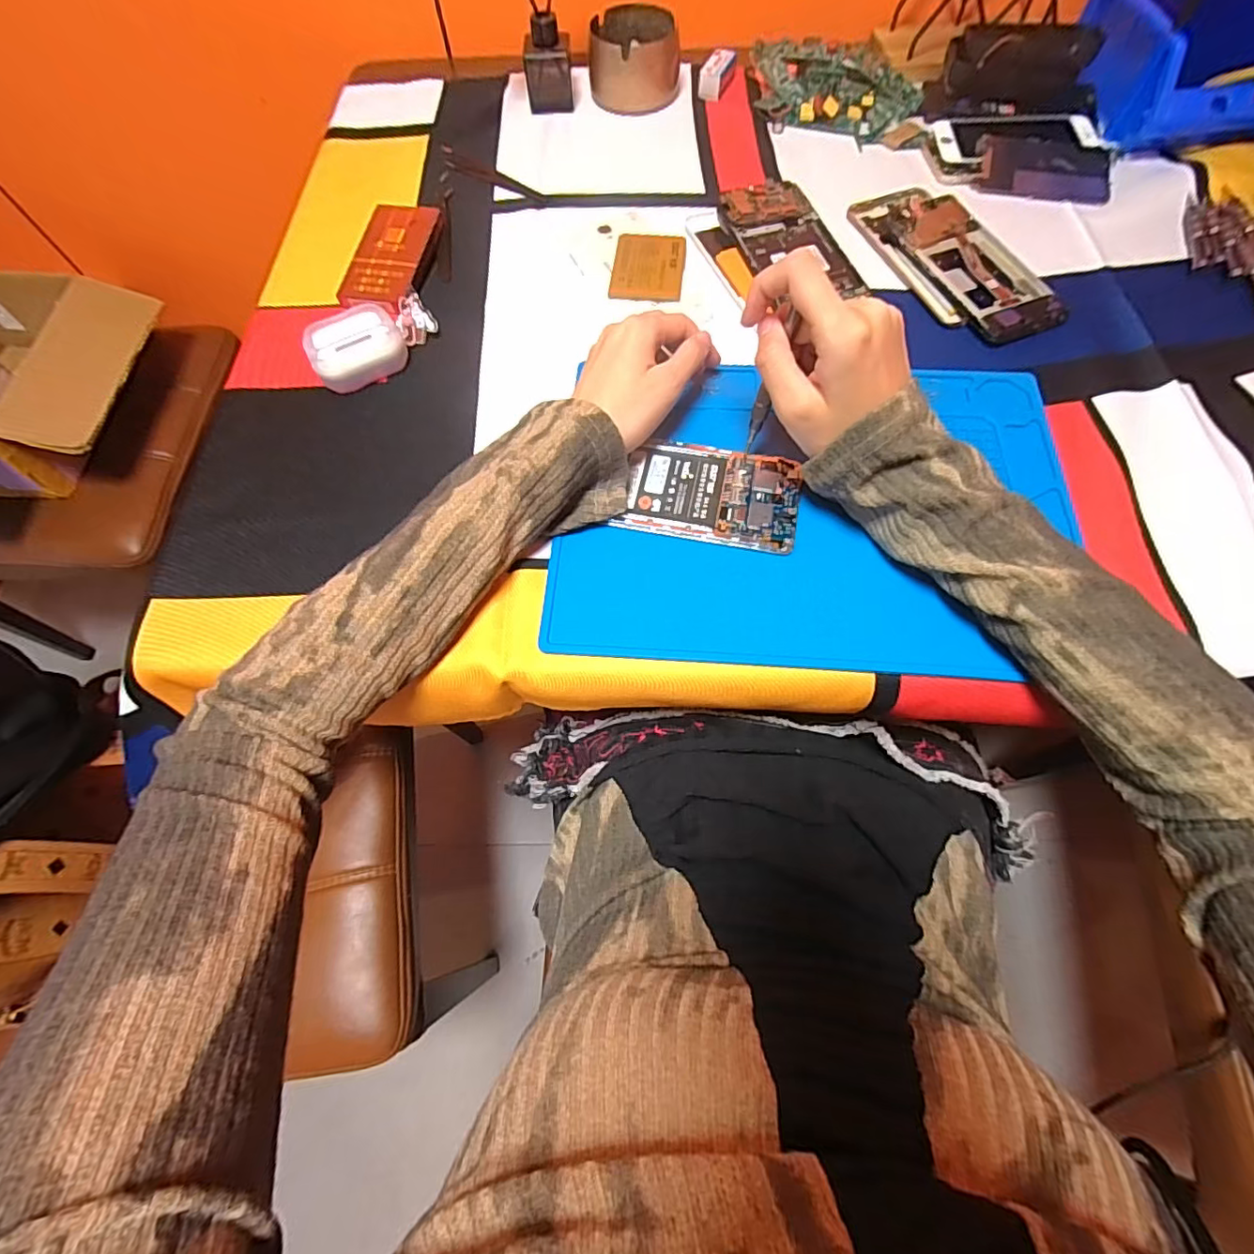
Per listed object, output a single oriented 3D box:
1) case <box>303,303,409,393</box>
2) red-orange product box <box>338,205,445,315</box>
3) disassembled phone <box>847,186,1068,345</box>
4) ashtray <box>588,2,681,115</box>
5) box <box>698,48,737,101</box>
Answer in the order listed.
[{"bbox_3d":[-0.197,-0.205,0.407,0.065,0.031,0.049,-26,68,-9],"label":"case"},{"bbox_3d":[-0.188,-0.291,0.445,0.055,0.020,0.109,9,67,6],"label":"red-orange product box"},{"bbox_3d":[0.252,-0.289,0.435,0.082,0.012,0.181,-23,68,-7],"label":"disassembled phone"},{"bbox_3d":[0.007,-0.541,0.532,0.084,0.047,0.086,-1,67,2],"label":"ashtray"},{"bbox_3d":[0.087,-0.538,0.543,0.025,0.019,0.051,18,69,10],"label":"box"}]

